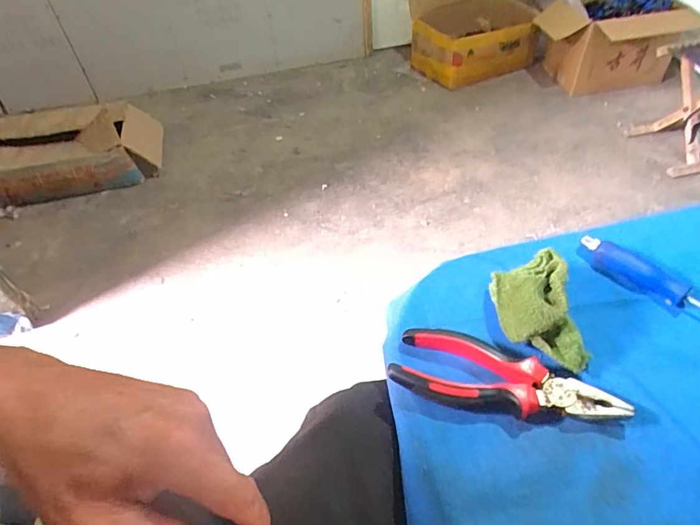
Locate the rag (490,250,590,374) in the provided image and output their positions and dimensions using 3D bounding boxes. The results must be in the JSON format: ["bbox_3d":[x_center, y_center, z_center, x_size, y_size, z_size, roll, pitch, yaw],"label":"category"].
[{"bbox_3d":[0.146,0.035,0.367,0.059,0.042,0.104,-6,47,1],"label":"rag"}]

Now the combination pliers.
[{"bbox_3d":[0.110,0.085,0.338,0.155,0.019,0.057,8,49,14],"label":"combination pliers"}]

